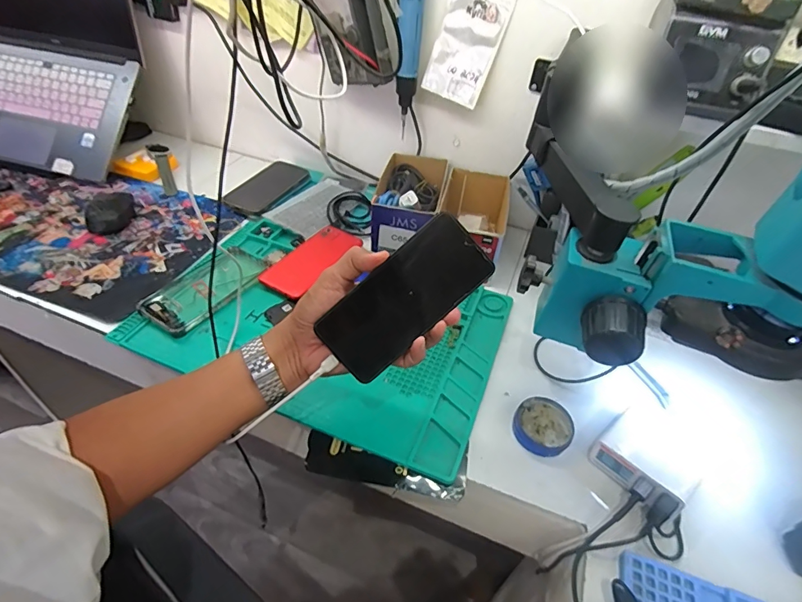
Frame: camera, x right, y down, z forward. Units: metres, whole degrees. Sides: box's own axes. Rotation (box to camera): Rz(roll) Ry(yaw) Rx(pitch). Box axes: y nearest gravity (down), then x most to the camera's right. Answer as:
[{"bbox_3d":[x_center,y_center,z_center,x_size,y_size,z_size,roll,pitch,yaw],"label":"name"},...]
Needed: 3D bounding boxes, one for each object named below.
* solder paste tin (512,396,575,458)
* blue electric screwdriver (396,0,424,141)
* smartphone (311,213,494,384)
[{"bbox_3d":[0.158,0.137,0.483,0.061,0.014,0.063,3,43,-3],"label":"solder paste tin"},{"bbox_3d":[0.014,-0.372,0.628,0.036,0.228,0.031,2,43,-3],"label":"blue electric screwdriver"},{"bbox_3d":[0.004,-0.002,0.389,0.157,0.005,0.071,-41,96,-1],"label":"smartphone"}]

